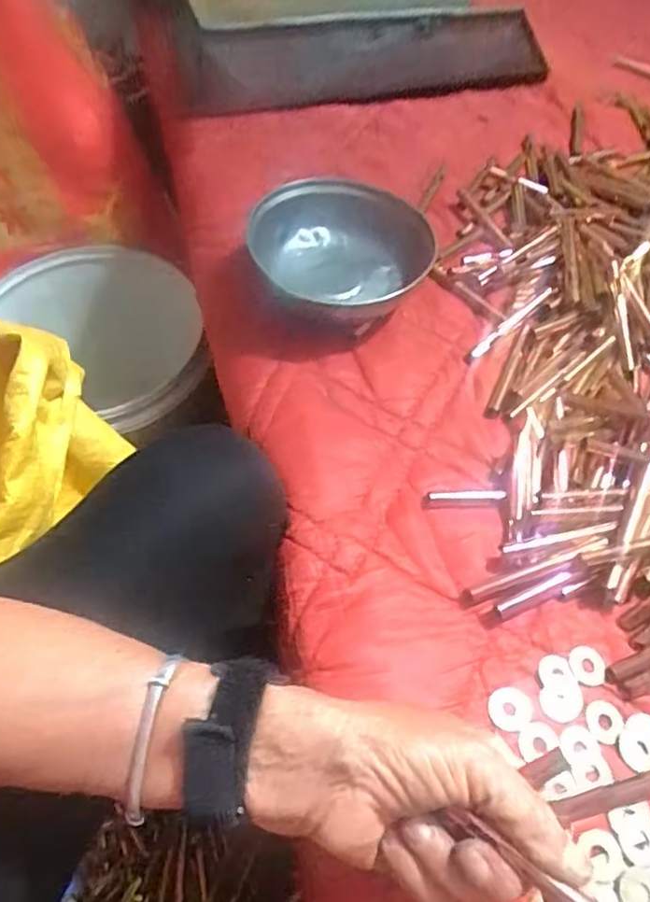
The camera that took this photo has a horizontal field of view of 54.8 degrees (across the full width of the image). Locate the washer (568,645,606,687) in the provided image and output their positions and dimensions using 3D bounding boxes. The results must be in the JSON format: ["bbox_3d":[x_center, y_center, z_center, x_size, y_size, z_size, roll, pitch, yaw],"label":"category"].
[{"bbox_3d":[0.153,0.125,0.364,0.021,0.004,0.022,1,57,-2],"label":"washer"}]

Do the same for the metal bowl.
[{"bbox_3d":[0.013,-0.154,0.500,0.137,0.057,0.136,1,57,-2],"label":"metal bowl"}]

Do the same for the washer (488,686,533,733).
[{"bbox_3d":[0.103,0.143,0.348,0.025,0.004,0.023,1,57,-2],"label":"washer"}]

